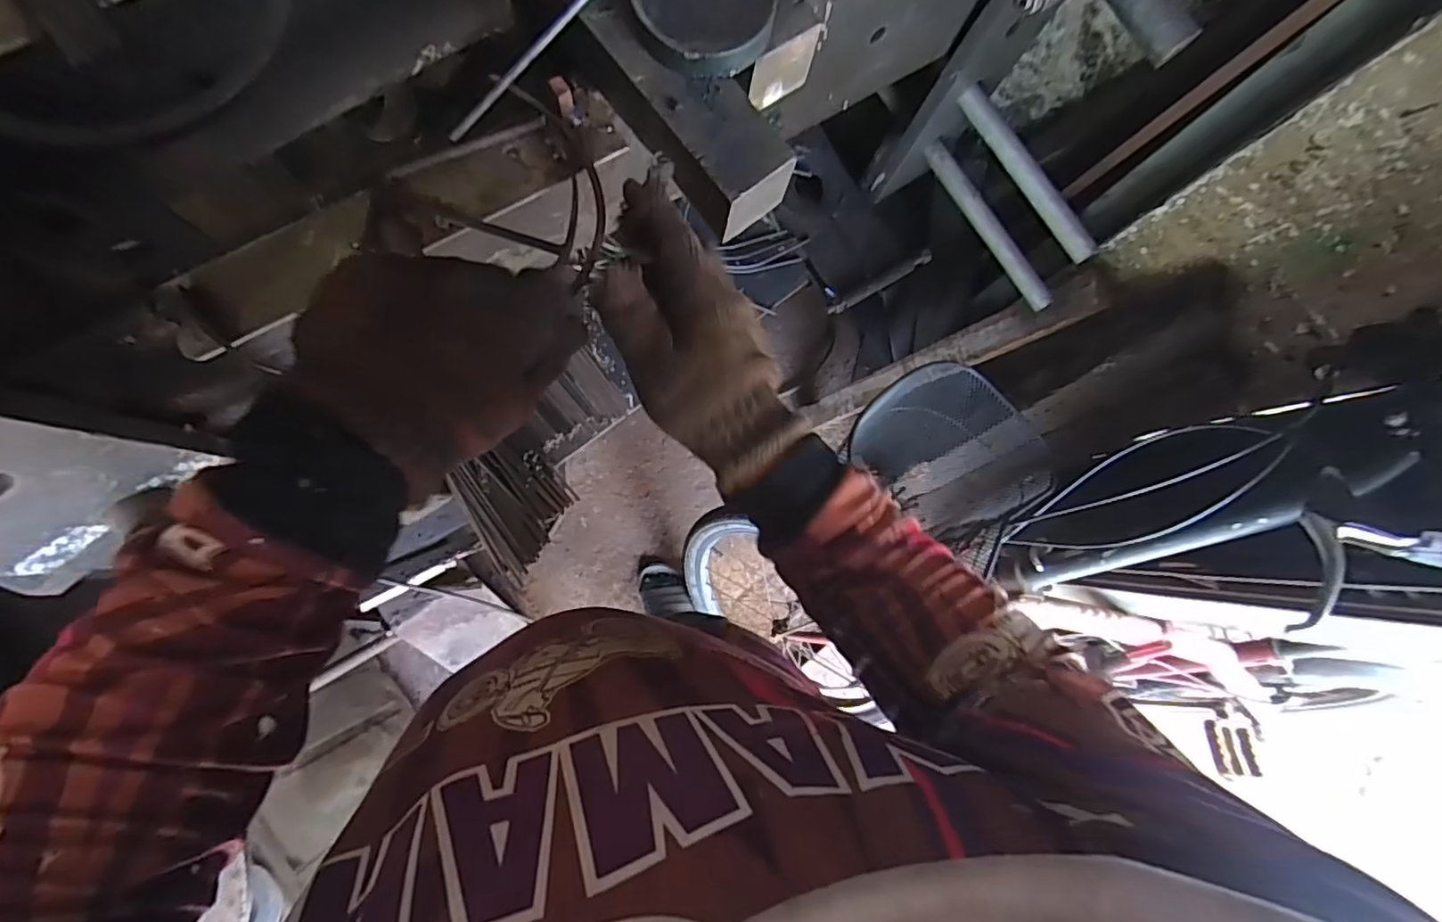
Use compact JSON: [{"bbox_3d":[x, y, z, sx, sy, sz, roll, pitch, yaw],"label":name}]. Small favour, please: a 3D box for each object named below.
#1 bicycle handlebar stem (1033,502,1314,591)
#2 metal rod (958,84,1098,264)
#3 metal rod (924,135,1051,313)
[{"bbox_3d":[0.445,0.094,0.642,0.024,0.276,0.031,-39,88,-35],"label":"bicycle handlebar stem"},{"bbox_3d":[0.348,-0.324,0.688,0.028,0.028,0.230,-34,87,-8],"label":"metal rod"},{"bbox_3d":[0.343,-0.302,0.778,0.030,0.025,0.251,-31,87,-8],"label":"metal rod"}]

